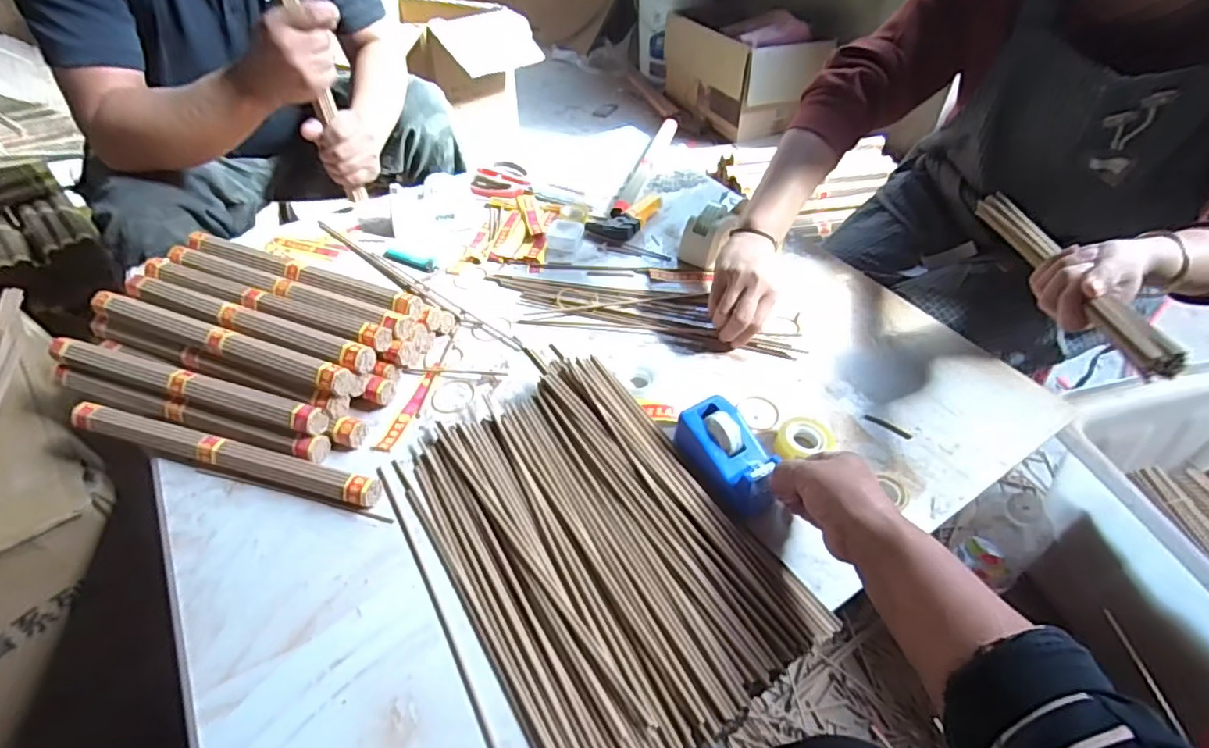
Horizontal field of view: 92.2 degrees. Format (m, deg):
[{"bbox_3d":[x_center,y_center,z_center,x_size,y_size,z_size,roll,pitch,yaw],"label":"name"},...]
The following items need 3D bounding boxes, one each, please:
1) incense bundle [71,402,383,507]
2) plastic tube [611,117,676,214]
[{"bbox_3d":[-0.349,0.071,0.532,0.304,0.023,0.027,12,47,11],"label":"incense bundle"},{"bbox_3d":[0.063,-0.331,0.923,0.033,0.022,0.307,14,48,13],"label":"plastic tube"}]

